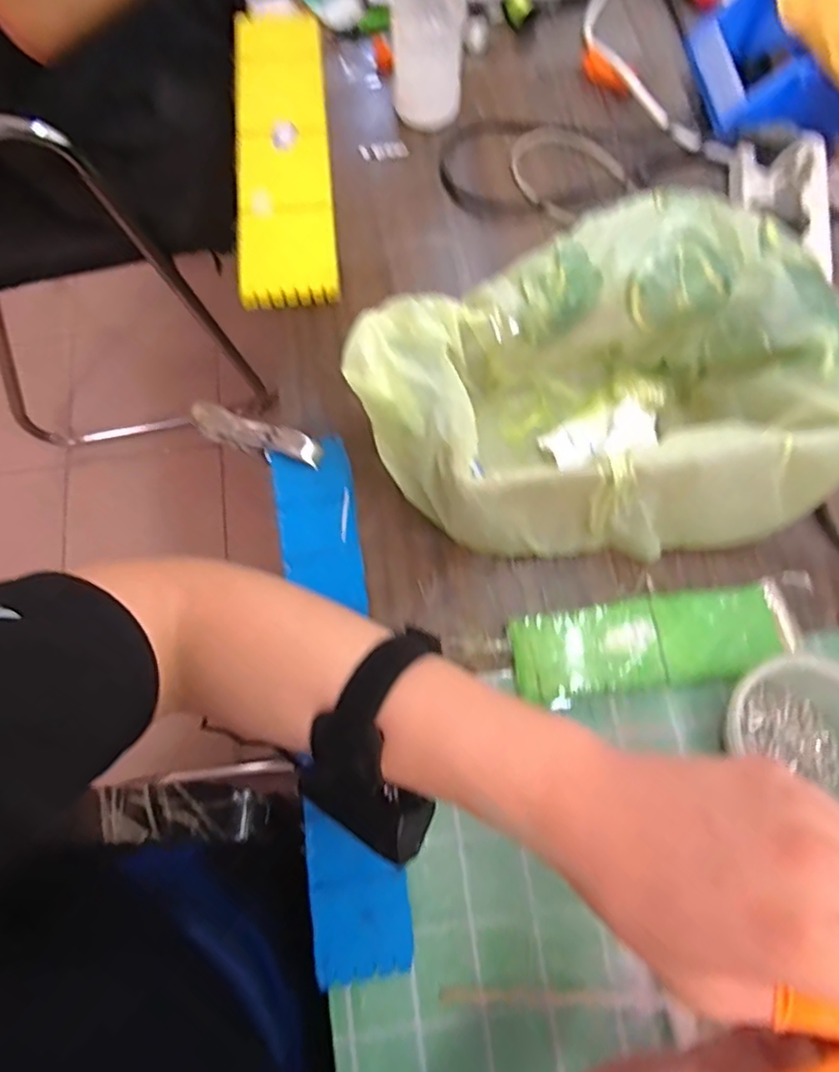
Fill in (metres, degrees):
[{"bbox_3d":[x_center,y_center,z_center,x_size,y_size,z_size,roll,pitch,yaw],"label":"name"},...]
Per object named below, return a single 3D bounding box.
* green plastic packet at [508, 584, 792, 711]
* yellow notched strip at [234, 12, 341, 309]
[{"bbox_3d":[0.153,0.071,0.412,0.179,0.019,0.061,-9,71,-3],"label":"green plastic packet"},{"bbox_3d":[-0.128,-0.366,0.568,0.083,0.025,0.354,-6,71,-2],"label":"yellow notched strip"}]

